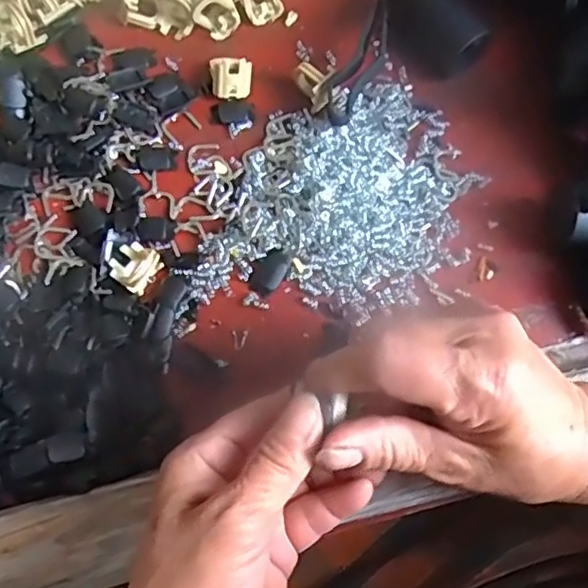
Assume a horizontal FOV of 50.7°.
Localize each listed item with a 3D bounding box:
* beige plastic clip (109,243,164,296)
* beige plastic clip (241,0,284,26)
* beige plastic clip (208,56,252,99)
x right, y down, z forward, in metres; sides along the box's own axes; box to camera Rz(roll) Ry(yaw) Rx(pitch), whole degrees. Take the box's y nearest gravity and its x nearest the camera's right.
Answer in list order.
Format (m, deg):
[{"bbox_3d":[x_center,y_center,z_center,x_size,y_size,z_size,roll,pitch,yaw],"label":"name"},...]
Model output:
[{"bbox_3d":[-0.080,-0.015,0.308,0.021,0.015,0.021,34,75,11],"label":"beige plastic clip"},{"bbox_3d":[-0.019,-0.172,0.362,0.022,0.026,0.012,-15,35,17],"label":"beige plastic clip"},{"bbox_3d":[-0.034,-0.119,0.342,0.022,0.017,0.017,-2,71,0],"label":"beige plastic clip"}]

